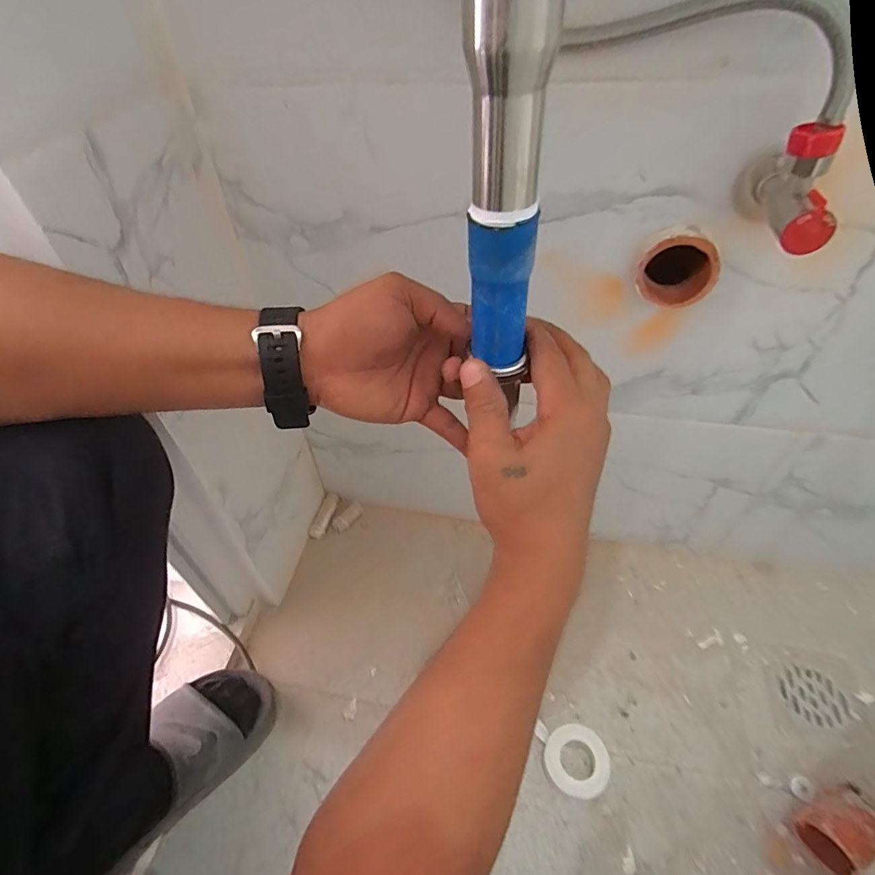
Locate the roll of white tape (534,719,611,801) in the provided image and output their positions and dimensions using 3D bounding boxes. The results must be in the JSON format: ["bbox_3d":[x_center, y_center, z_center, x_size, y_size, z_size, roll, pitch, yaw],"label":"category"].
[{"bbox_3d":[0.149,0.346,0.529,0.067,0.028,0.067,-1,46,2],"label":"roll of white tape"}]

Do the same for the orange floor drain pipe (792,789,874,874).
[{"bbox_3d":[0.386,0.377,0.474,0.059,0.063,0.054,-18,48,-14],"label":"orange floor drain pipe"}]

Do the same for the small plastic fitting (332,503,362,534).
[{"bbox_3d":[-0.138,0.124,0.758,0.053,0.022,0.018,-44,55,-7],"label":"small plastic fitting"}]

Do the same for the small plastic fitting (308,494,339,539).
[{"bbox_3d":[-0.173,0.120,0.758,0.020,0.019,0.075,14,63,16],"label":"small plastic fitting"}]

